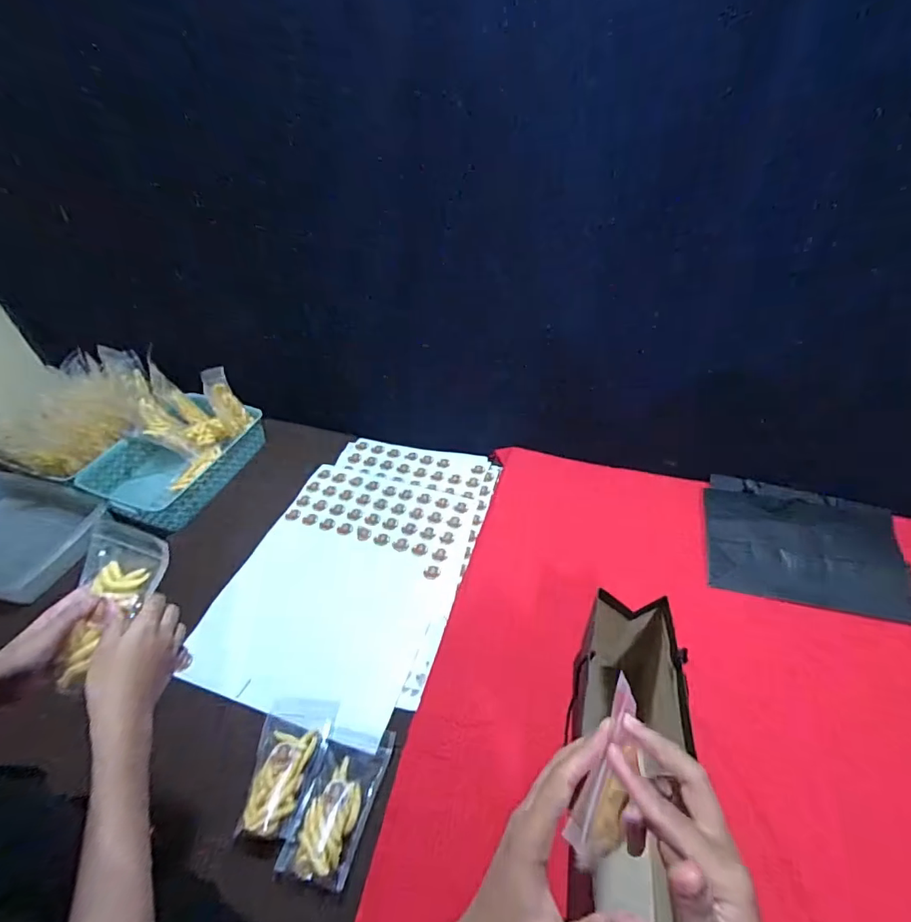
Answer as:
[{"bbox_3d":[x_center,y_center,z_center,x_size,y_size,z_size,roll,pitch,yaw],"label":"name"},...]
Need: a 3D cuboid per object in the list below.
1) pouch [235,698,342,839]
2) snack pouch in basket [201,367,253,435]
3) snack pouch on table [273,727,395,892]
[{"bbox_3d":[-0.224,0.395,0.639,0.098,0.045,0.160,-1,43,4],"label":"pouch"},{"bbox_3d":[-0.500,-0.131,1.058,0.061,0.143,0.030,-26,11,-21],"label":"snack pouch in basket"},{"bbox_3d":[-0.142,0.421,0.608,0.092,0.037,0.166,5,44,10],"label":"snack pouch on table"}]

